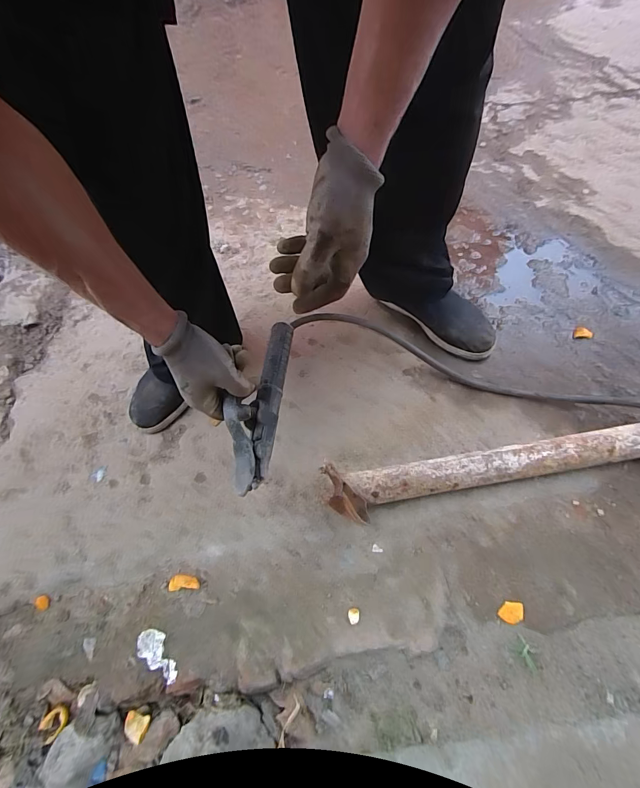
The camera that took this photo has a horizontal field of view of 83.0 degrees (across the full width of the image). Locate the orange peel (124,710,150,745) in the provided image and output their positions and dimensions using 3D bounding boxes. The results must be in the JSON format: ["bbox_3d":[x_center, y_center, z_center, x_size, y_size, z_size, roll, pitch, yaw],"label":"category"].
[{"bbox_3d":[-0.225,0.407,0.442,0.024,0.013,0.029,-1,59,5],"label":"orange peel"}]

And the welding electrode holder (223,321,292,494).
[{"bbox_3d":[-0.080,-0.008,0.508,0.055,0.073,0.271,6,53,5],"label":"welding electrode holder"}]

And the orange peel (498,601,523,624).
[{"bbox_3d":[0.242,0.278,0.460,0.028,0.008,0.025,6,60,9],"label":"orange peel"}]

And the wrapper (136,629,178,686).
[{"bbox_3d":[-0.206,0.332,0.462,0.073,0.006,0.034,30,66,21],"label":"wrapper"}]

